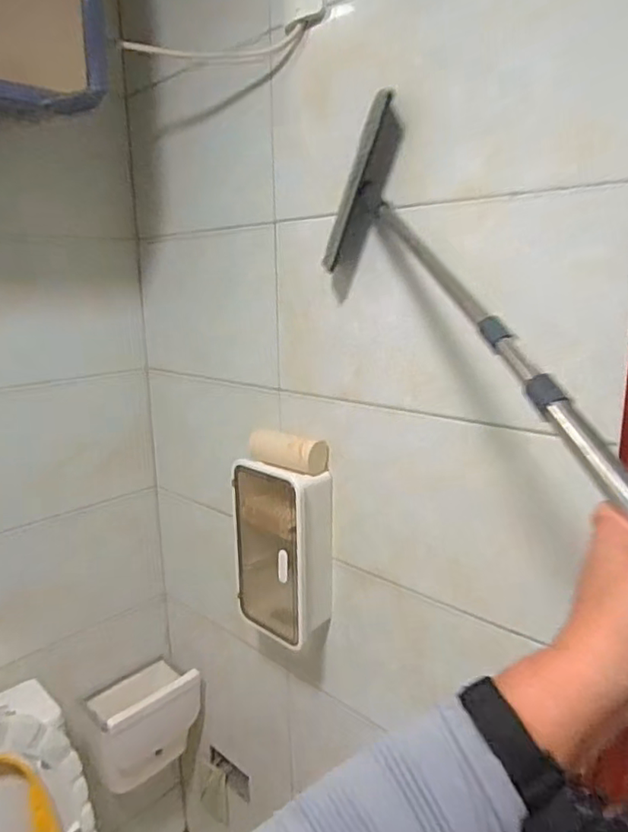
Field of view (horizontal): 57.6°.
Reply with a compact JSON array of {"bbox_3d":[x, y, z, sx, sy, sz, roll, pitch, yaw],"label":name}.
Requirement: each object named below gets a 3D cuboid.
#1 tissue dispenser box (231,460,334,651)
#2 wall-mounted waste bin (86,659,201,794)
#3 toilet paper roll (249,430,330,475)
[{"bbox_3d":[-0.064,0.245,1.069,0.190,0.325,0.102,10,17,39],"label":"tissue dispenser box"},{"bbox_3d":[-0.420,0.761,1.410,0.258,0.231,0.178,-13,17,-40],"label":"wall-mounted waste bin"},{"bbox_3d":[-0.053,0.059,1.036,0.154,0.061,0.056,9,17,37],"label":"toilet paper roll"}]

